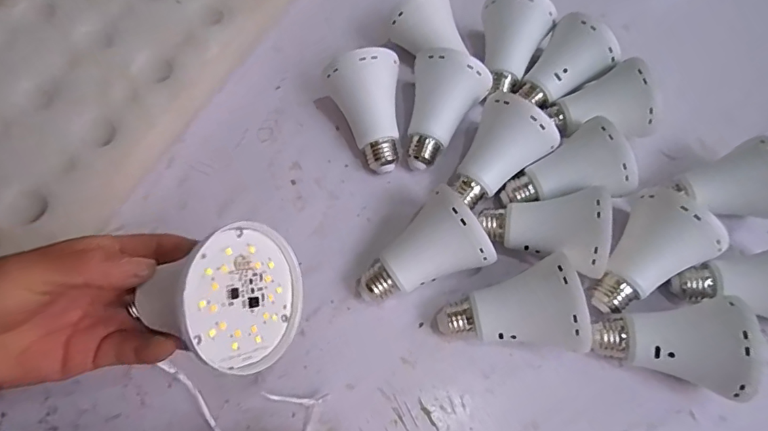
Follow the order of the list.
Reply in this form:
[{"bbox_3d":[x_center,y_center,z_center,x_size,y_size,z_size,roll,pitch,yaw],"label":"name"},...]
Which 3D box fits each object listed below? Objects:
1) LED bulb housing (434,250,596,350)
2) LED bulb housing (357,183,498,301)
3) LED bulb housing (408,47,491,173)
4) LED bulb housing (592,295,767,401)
[{"bbox_3d":[0.081,0.067,0.301,0.084,0.059,0.059,-12,67,-7],"label":"LED bulb housing"},{"bbox_3d":[0.023,0.031,0.315,0.082,0.059,0.061,-34,71,-16],"label":"LED bulb housing"},{"bbox_3d":[0.046,-0.081,0.369,0.060,0.059,0.083,14,66,4],"label":"LED bulb housing"},{"bbox_3d":[0.183,0.084,0.297,0.081,0.059,0.059,3,66,-1],"label":"LED bulb housing"}]

